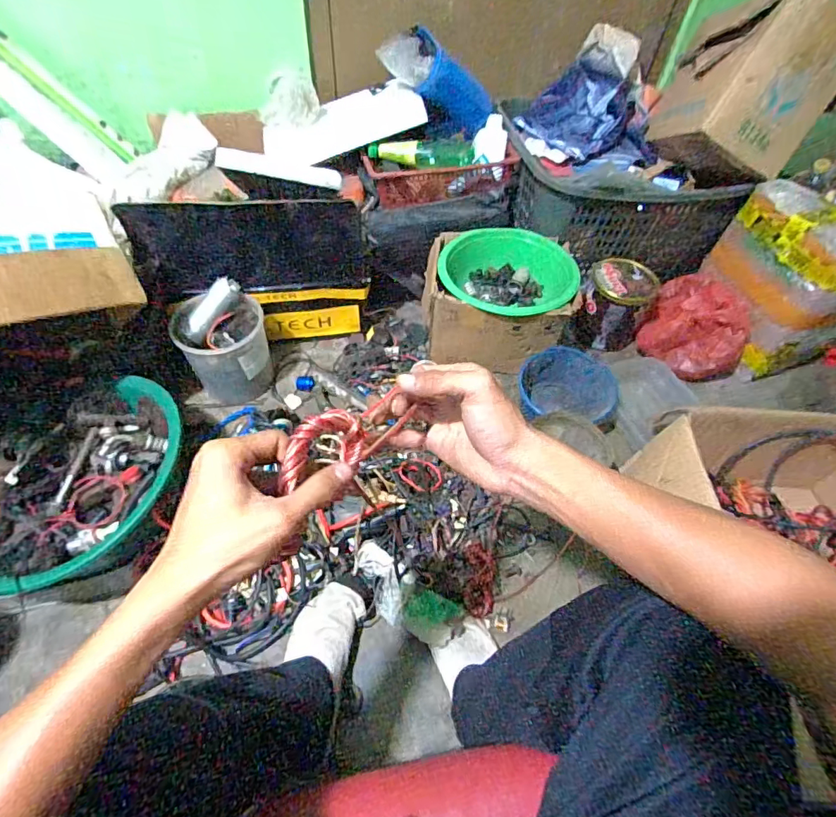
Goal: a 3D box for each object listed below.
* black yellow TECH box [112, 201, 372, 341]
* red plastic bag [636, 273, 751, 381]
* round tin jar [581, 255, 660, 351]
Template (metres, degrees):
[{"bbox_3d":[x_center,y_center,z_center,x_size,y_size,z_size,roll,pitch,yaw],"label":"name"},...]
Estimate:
[{"bbox_3d":[-0.338,-0.283,0.990,0.451,0.291,0.133,-10,33,-23],"label":"black yellow TECH box"},{"bbox_3d":[0.640,-0.191,1.080,0.226,0.141,0.189,39,61,23],"label":"red plastic bag"},{"bbox_3d":[0.458,-0.243,1.105,0.142,0.149,0.153,1,54,-2],"label":"round tin jar"}]

